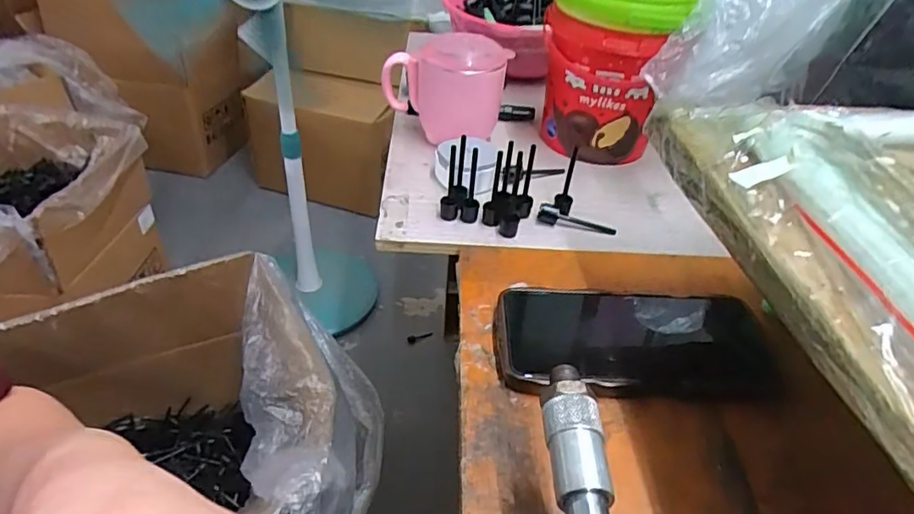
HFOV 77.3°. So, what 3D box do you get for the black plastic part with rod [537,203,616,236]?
[{"bbox_3d":[0.097,-0.029,0.466,0.063,0.020,0.013,12,39,8],"label":"black plastic part with rod"}]

